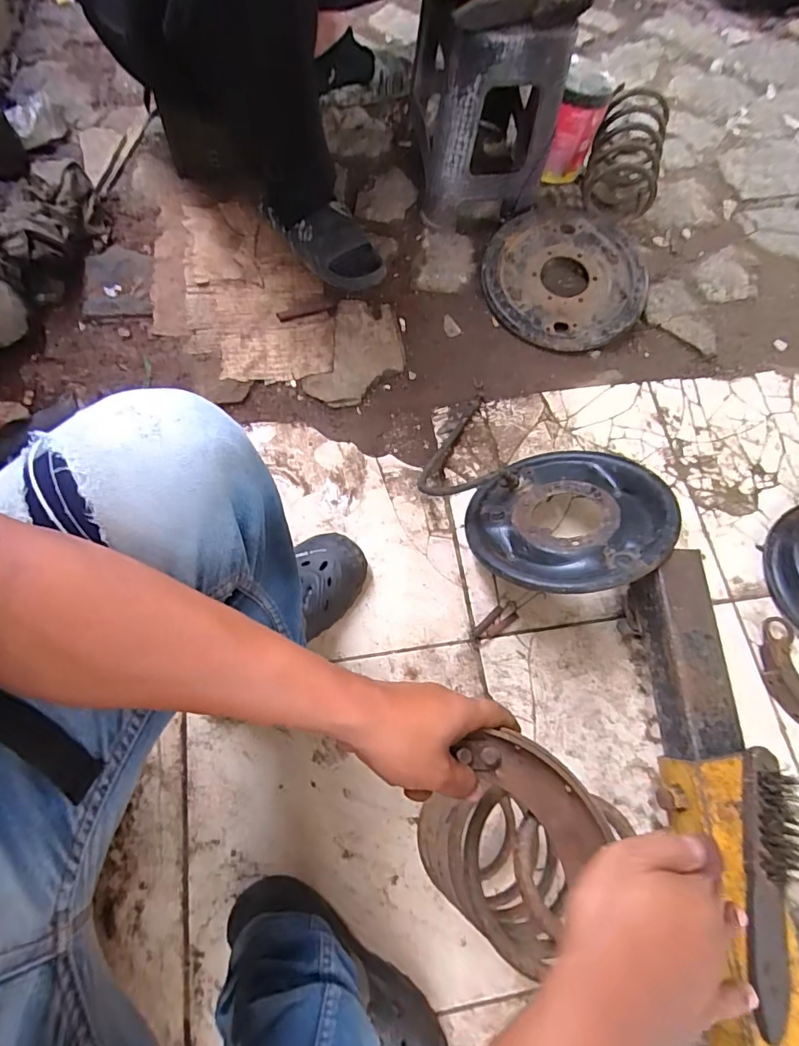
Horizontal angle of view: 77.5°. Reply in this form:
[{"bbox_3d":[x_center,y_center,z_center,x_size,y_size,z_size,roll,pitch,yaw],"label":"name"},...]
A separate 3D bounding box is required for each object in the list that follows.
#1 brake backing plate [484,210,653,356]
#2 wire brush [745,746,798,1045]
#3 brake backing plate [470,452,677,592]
[{"bbox_3d":[0.310,-0.463,0.944,0.302,0.055,0.294,0,69,-1],"label":"brake backing plate"},{"bbox_3d":[0.345,0.335,0.460,0.034,0.036,0.227,12,72,4],"label":"wire brush"},{"bbox_3d":[0.234,-0.009,0.698,0.260,0.035,0.273,-11,41,10],"label":"brake backing plate"}]

